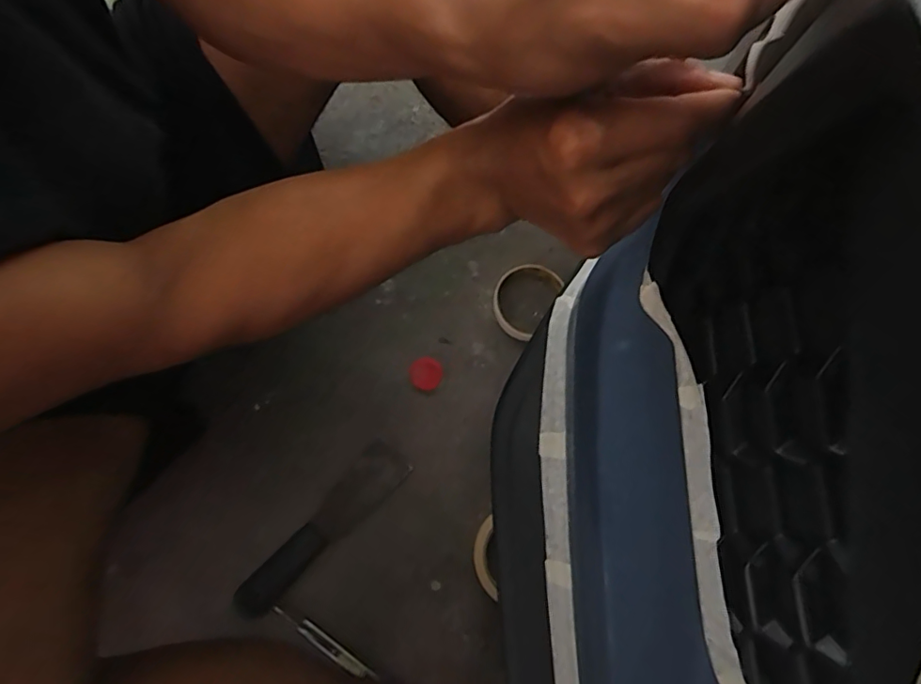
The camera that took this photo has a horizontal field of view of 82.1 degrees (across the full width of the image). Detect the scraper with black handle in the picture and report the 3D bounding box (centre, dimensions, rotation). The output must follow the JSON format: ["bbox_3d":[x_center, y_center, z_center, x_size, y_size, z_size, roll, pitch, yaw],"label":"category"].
[{"bbox_3d":[-0.131,0.183,0.510,0.047,0.016,0.196,40,77,9],"label":"scraper with black handle"}]

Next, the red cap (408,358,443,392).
[{"bbox_3d":[-0.038,0.034,0.563,0.035,0.004,0.034,0,74,-1],"label":"red cap"}]

